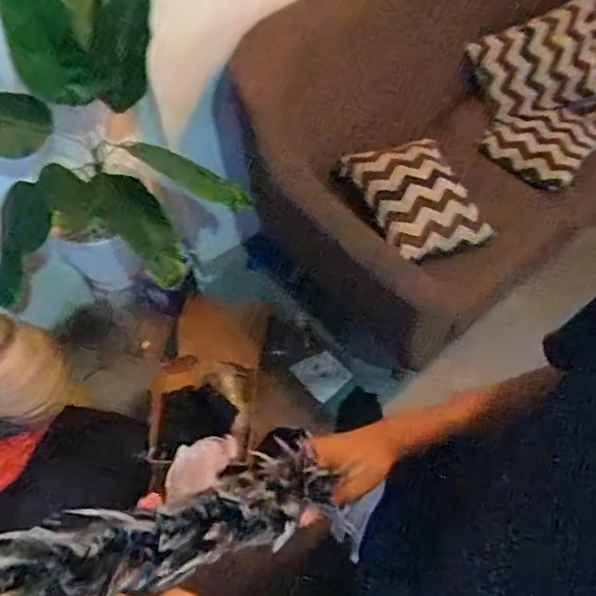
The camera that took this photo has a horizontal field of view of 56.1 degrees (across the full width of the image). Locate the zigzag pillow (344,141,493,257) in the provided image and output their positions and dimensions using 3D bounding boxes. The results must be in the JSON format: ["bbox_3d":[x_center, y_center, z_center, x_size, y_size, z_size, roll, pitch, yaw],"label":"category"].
[{"bbox_3d":[0.304,-0.265,1.433,0.264,0.104,0.340,-22,61,-13],"label":"zigzag pillow"}]

